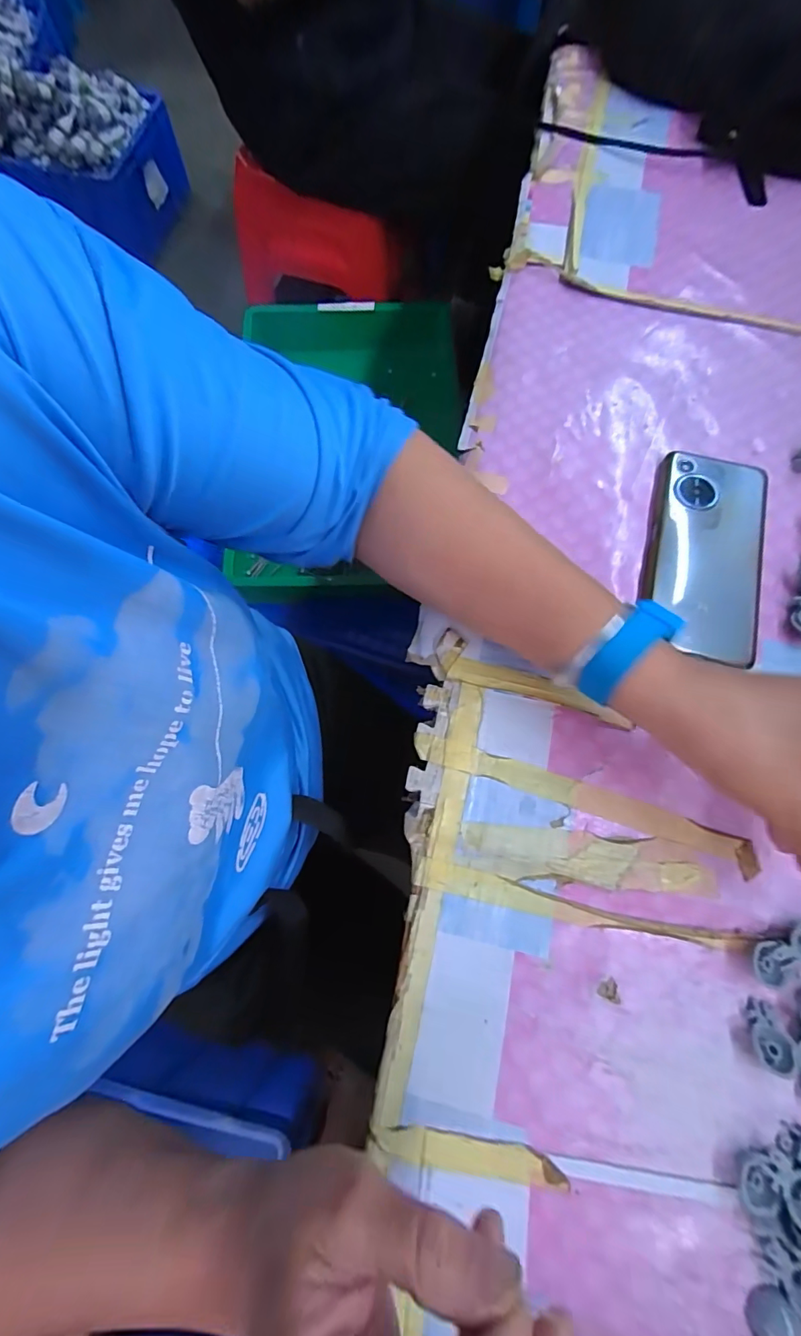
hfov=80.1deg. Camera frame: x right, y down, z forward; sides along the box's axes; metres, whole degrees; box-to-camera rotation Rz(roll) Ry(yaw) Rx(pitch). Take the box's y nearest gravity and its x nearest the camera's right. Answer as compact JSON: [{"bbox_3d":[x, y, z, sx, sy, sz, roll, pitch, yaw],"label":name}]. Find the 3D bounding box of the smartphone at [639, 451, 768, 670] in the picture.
[{"bbox_3d":[0.229,-0.085,0.352,0.087,0.011,0.158,15,75,5],"label":"smartphone"}]

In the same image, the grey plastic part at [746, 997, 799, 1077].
[{"bbox_3d":[0.206,0.205,0.265,0.019,0.013,0.030,-5,74,-1],"label":"grey plastic part"}]

